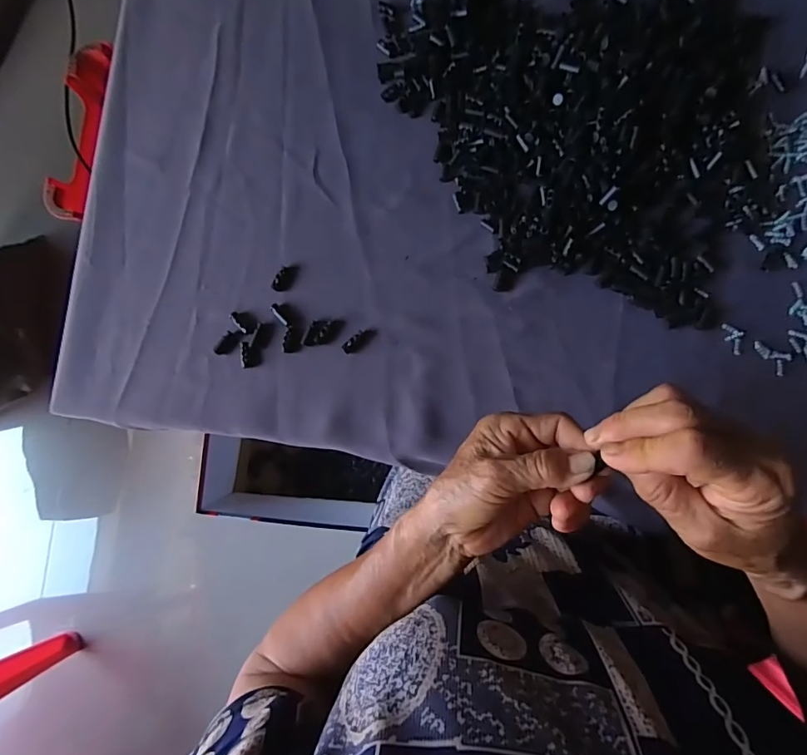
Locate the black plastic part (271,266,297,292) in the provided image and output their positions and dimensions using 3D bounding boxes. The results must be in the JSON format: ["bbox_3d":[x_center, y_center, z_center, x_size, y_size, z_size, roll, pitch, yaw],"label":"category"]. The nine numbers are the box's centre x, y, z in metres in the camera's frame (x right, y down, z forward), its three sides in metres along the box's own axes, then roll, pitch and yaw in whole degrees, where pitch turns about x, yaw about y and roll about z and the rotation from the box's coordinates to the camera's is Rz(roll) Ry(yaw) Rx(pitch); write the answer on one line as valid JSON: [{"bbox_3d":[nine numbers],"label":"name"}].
[{"bbox_3d":[-0.113,-0.094,0.440,0.016,0.005,0.028,38,89,9],"label":"black plastic part"}]

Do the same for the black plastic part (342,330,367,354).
[{"bbox_3d":[-0.044,-0.033,0.424,0.026,0.006,0.010,-42,81,1],"label":"black plastic part"}]

